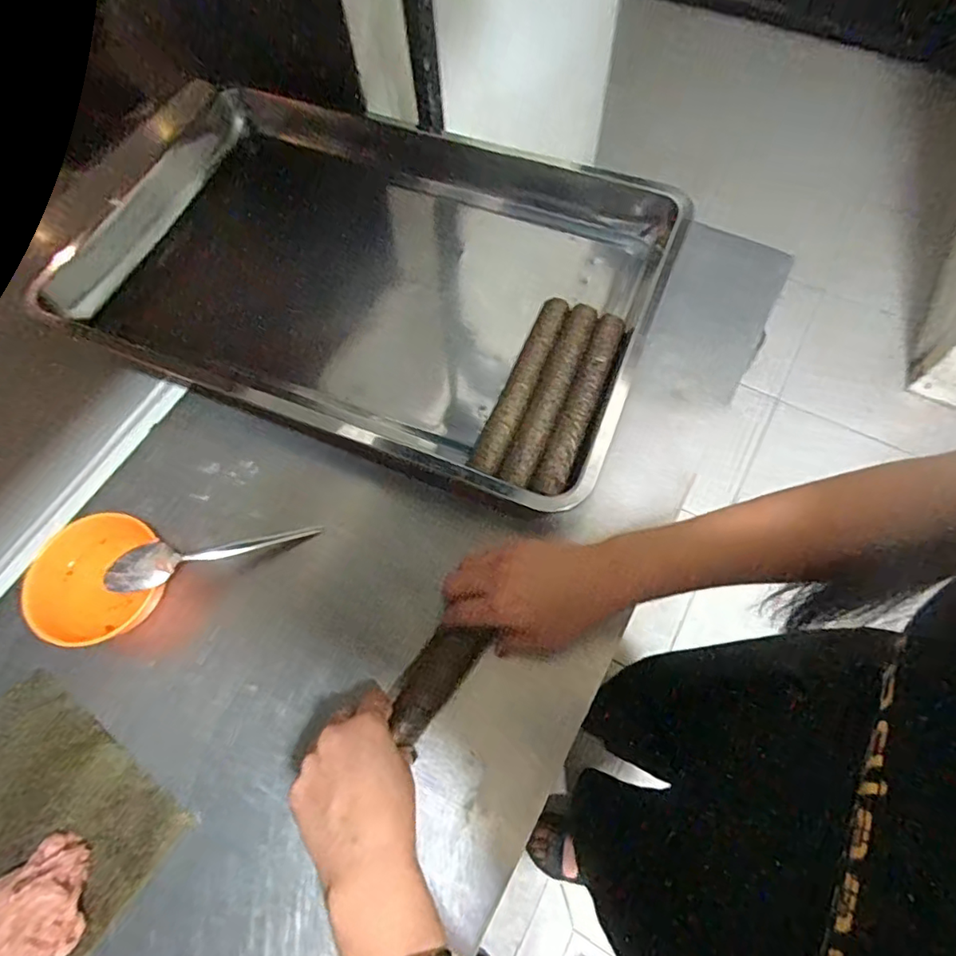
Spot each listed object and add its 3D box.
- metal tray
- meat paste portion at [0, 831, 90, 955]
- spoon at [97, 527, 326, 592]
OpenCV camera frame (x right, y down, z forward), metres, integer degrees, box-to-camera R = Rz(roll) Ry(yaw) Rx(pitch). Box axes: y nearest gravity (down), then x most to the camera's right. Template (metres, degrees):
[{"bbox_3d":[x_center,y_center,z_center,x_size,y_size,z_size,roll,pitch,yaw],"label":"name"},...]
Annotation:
[{"bbox_3d":[-0.105,-0.220,0.601,0.553,0.053,0.397,21,68,12],"label":"metal tray"},{"bbox_3d":[-0.315,0.302,0.382,0.101,0.036,0.074,-35,68,-12],"label":"meat paste portion"},{"bbox_3d":[-0.220,0.063,0.480,0.166,0.015,0.034,-11,63,-28],"label":"spoon"}]

